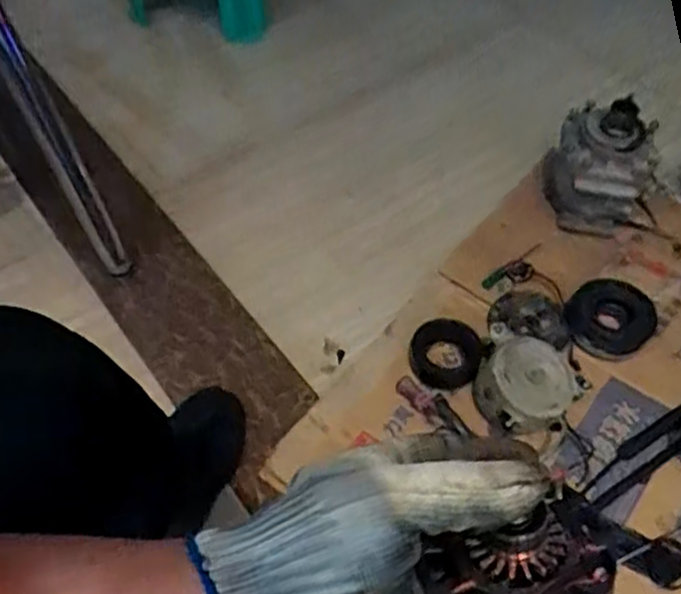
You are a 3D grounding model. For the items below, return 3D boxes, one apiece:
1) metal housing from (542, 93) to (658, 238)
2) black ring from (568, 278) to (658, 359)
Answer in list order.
[{"bbox_3d":[0.383,-0.198,1.069,0.131,0.177,0.134,14,56,12],"label":"metal housing"},{"bbox_3d":[0.364,0.027,0.963,0.105,0.018,0.106,-24,68,7],"label":"black ring"}]

